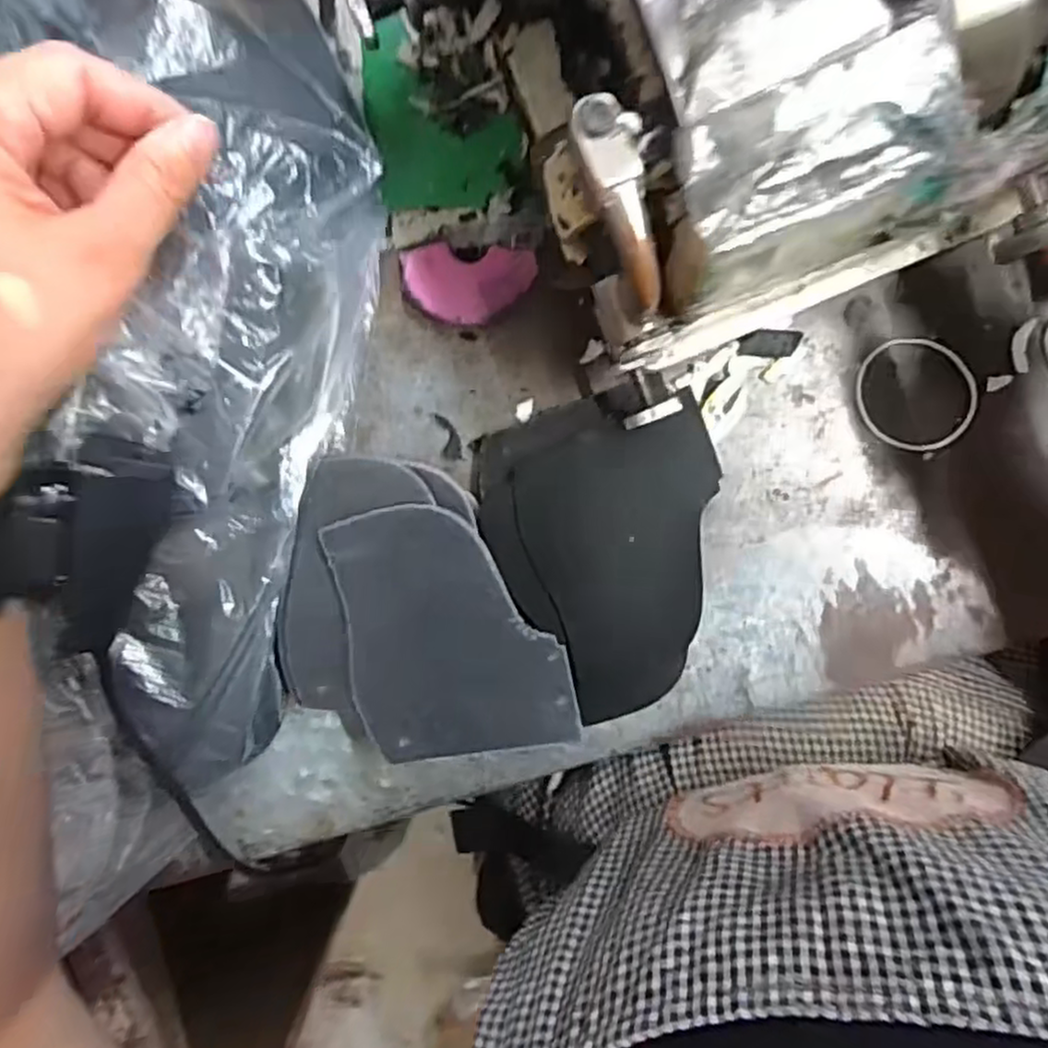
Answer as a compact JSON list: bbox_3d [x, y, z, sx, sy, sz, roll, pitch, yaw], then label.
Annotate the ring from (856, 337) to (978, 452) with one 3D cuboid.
[{"bbox_3d":[0.181,-0.059,0.338,0.056,0.004,0.050,5,96,-1],"label":"ring"}]

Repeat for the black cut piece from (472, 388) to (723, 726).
[{"bbox_3d":[0.041,0.012,0.331,0.103,0.021,0.133,-19,96,0],"label":"black cut piece"}]

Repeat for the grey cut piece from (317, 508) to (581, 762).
[{"bbox_3d":[-0.030,0.046,0.318,0.091,0.004,0.110,-9,96,0],"label":"grey cut piece"}]

